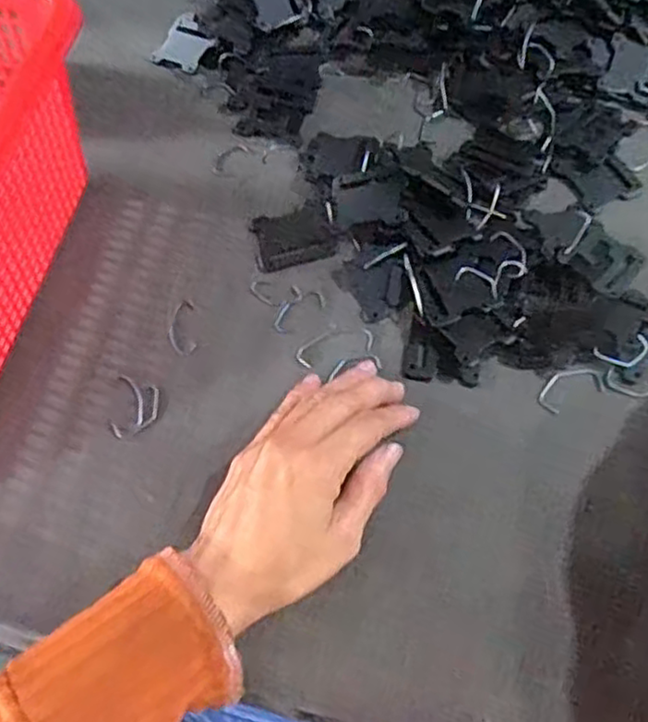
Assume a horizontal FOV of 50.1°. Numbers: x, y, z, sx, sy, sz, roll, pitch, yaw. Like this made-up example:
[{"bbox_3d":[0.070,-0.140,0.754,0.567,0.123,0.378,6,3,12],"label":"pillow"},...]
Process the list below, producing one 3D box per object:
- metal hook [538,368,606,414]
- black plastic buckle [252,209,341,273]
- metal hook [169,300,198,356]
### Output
[{"bbox_3d":[0.138,0.015,0.387,0.038,0.004,0.020,-23,63,-9],"label":"metal hook"},{"bbox_3d":[-0.019,-0.079,0.442,0.050,0.005,0.039,-11,62,-3],"label":"black plastic buckle"},{"bbox_3d":[-0.085,-0.020,0.414,0.015,0.004,0.038,-9,62,-2],"label":"metal hook"}]

